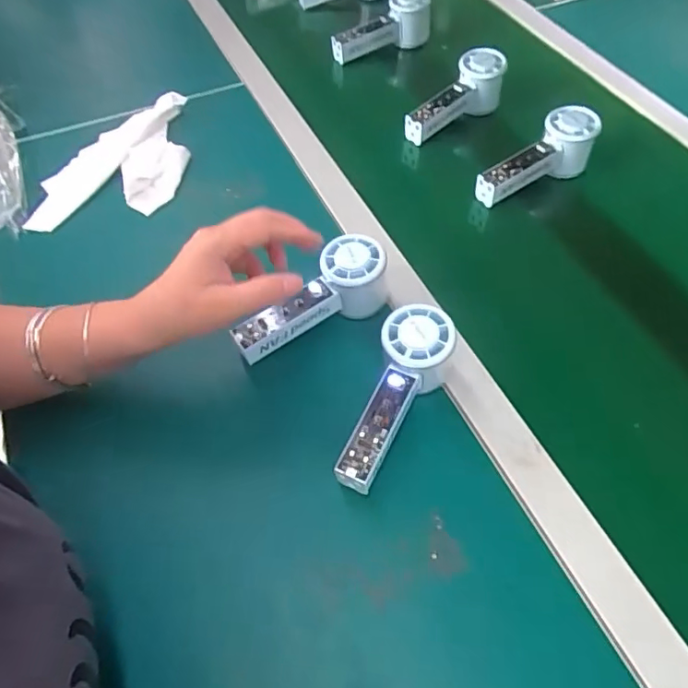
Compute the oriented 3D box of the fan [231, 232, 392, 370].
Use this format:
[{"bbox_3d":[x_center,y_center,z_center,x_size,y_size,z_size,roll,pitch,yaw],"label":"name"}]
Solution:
[{"bbox_3d":[-0.026,-0.033,0.502,0.148,0.061,0.046,-35,59,-4],"label":"fan"}]

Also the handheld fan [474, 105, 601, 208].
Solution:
[{"bbox_3d":[0.216,-0.202,0.624,0.154,0.063,0.052,-33,59,-2],"label":"handheld fan"}]

